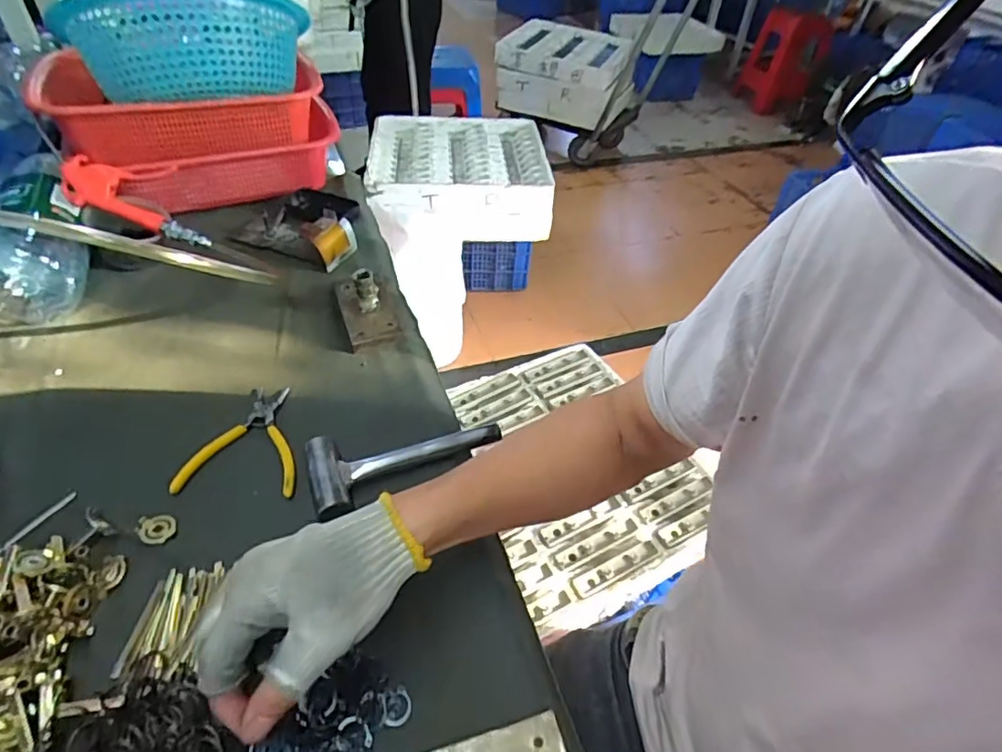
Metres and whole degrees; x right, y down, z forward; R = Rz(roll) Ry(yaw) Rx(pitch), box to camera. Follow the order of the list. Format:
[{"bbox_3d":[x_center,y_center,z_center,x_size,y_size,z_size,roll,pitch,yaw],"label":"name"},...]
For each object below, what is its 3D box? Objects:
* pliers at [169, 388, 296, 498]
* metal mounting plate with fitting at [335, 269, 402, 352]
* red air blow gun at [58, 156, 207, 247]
[{"bbox_3d":[-0.237,0.058,0.543,0.103,0.007,0.123,2,45,-1],"label":"pliers"},{"bbox_3d":[-0.157,-0.091,0.657,0.061,0.053,0.121,-14,48,-17],"label":"metal mounting plate with fitting"},{"bbox_3d":[-0.446,-0.225,0.716,0.197,0.034,0.101,30,48,-2],"label":"red air blow gun"}]

